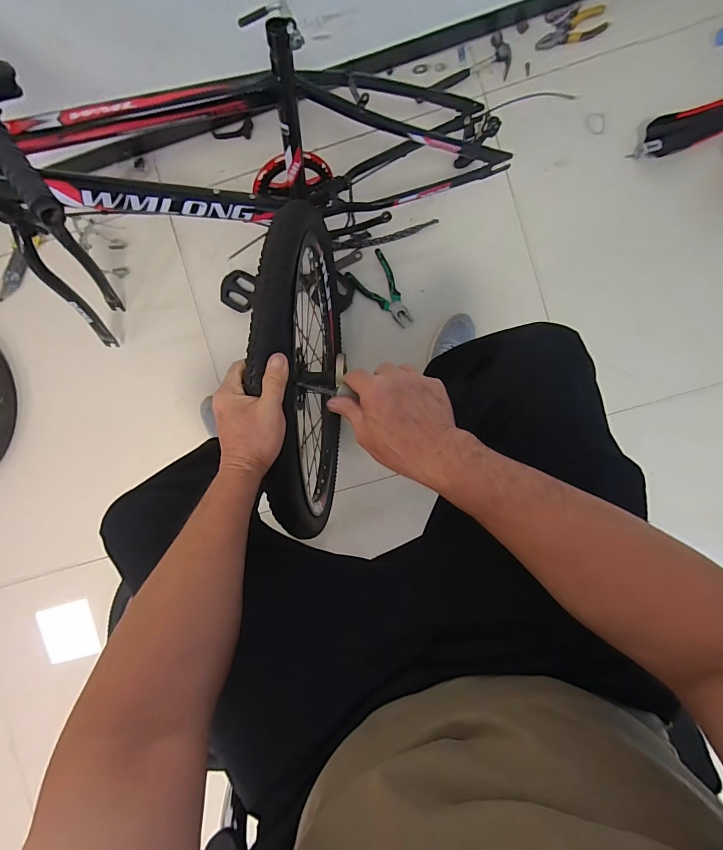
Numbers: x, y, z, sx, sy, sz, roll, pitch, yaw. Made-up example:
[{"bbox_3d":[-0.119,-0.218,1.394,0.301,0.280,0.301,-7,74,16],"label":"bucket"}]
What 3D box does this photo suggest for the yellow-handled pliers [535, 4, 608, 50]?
[{"bbox_3d":[0.461,-0.863,0.845,0.152,0.019,0.063,-20,91,4],"label":"yellow-handled pliers"}]

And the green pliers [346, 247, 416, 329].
[{"bbox_3d":[0.055,-0.311,0.908,0.095,0.021,0.178,-37,89,4],"label":"green pliers"}]

